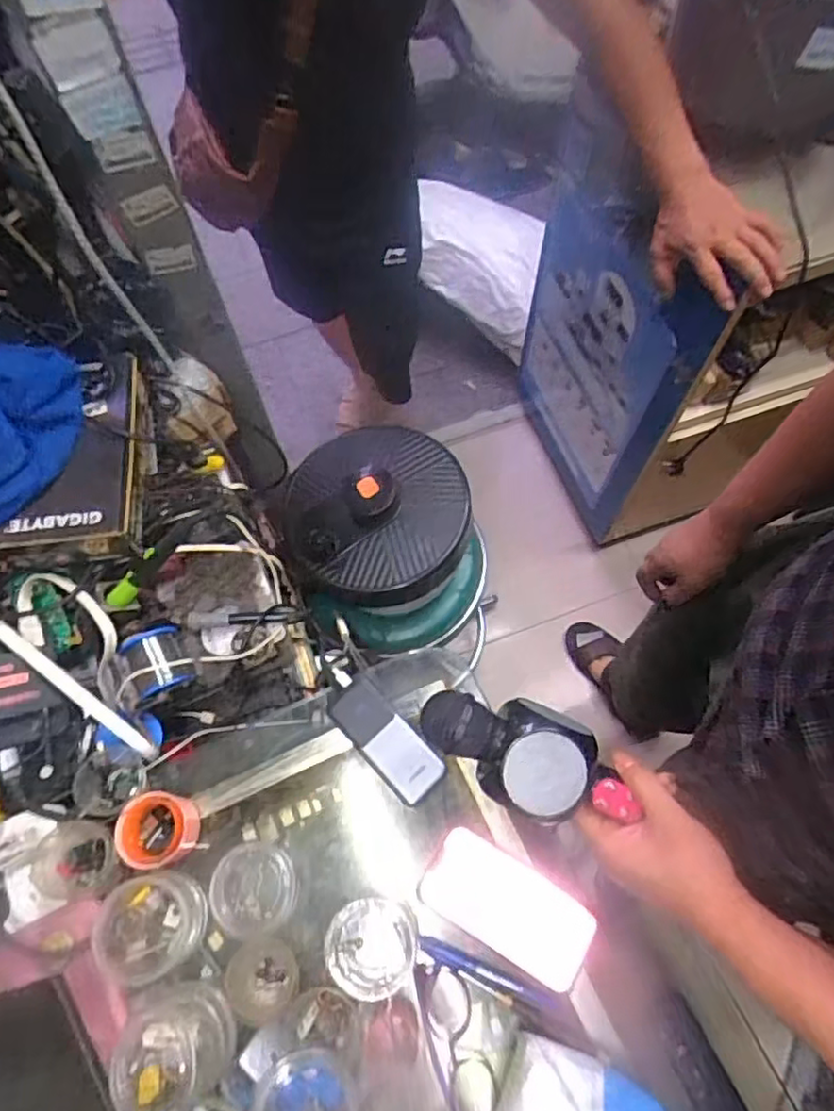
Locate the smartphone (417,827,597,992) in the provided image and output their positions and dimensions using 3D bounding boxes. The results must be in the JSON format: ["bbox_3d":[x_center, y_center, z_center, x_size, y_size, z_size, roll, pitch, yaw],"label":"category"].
[{"bbox_3d":[0.085,0.327,0.605,0.155,0.008,0.077,29,71,12],"label":"smartphone"}]

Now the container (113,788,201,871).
[{"bbox_3d":[-0.248,0.265,0.628,0.064,0.051,0.065,0,68,0],"label":"container"}]

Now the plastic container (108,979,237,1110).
[{"bbox_3d":[-0.191,0.394,0.519,0.083,0.073,0.080,0,68,0],"label":"plastic container"}]

